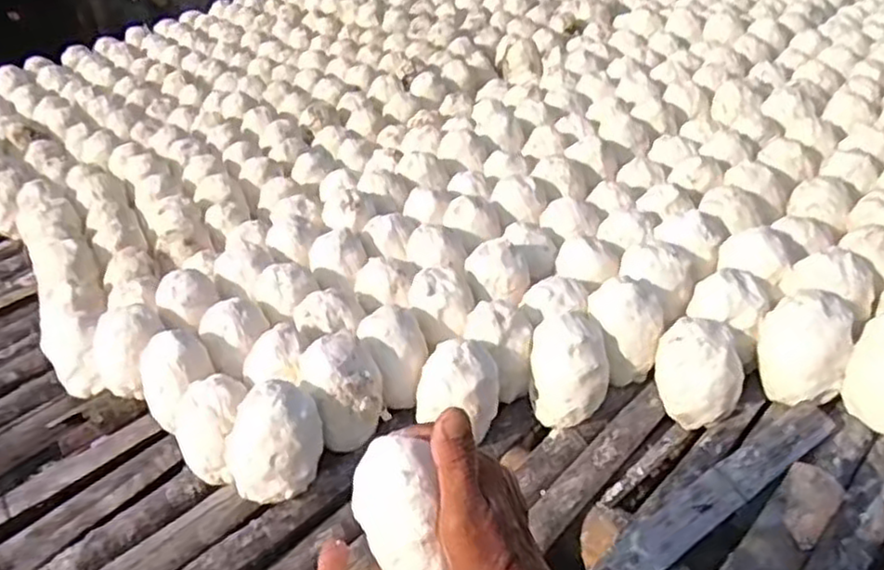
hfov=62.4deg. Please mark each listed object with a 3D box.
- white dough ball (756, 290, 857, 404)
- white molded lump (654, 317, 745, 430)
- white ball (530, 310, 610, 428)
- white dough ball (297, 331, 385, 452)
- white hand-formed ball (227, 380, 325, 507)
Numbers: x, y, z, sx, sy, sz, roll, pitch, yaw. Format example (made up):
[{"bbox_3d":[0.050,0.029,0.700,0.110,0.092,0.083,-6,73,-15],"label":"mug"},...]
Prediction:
[{"bbox_3d":[0.362,0.062,0.731,0.080,0.091,0.078,-4,37,3],"label":"white dough ball"},{"bbox_3d":[0.266,0.090,0.747,0.090,0.089,0.073,3,38,12],"label":"white molded lump"},{"bbox_3d":[0.133,0.085,0.762,0.079,0.089,0.091,0,38,9],"label":"white ball"},{"bbox_3d":[-0.100,0.104,0.740,0.077,0.084,0.086,-16,38,-12],"label":"white dough ball"},{"bbox_3d":[-0.160,0.148,0.694,0.093,0.088,0.074,-22,40,-19],"label":"white hand-formed ball"}]

